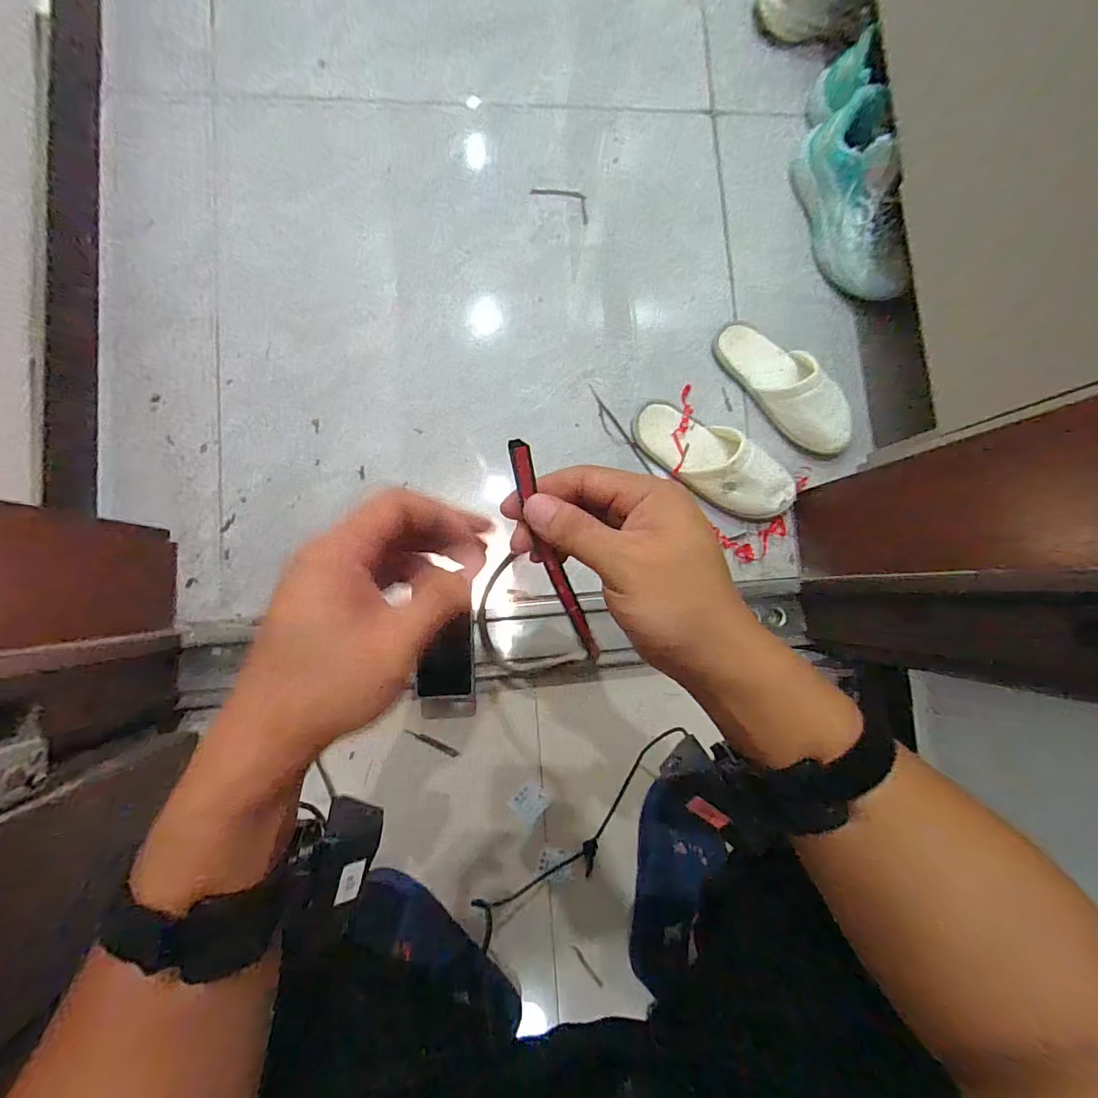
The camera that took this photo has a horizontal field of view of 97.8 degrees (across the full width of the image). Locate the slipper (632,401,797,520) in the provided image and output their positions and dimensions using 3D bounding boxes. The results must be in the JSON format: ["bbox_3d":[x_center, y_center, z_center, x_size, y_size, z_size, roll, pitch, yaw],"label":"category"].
[{"bbox_3d":[0.257,-0.137,0.731,0.273,0.074,0.106,38,84,-3],"label":"slipper"}]

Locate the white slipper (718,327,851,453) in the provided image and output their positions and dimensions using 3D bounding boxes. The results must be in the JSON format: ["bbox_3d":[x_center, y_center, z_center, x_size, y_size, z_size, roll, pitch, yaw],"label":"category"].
[{"bbox_3d":[0.378,-0.257,0.749,0.089,0.080,0.251,-39,91,-7],"label":"white slipper"}]

